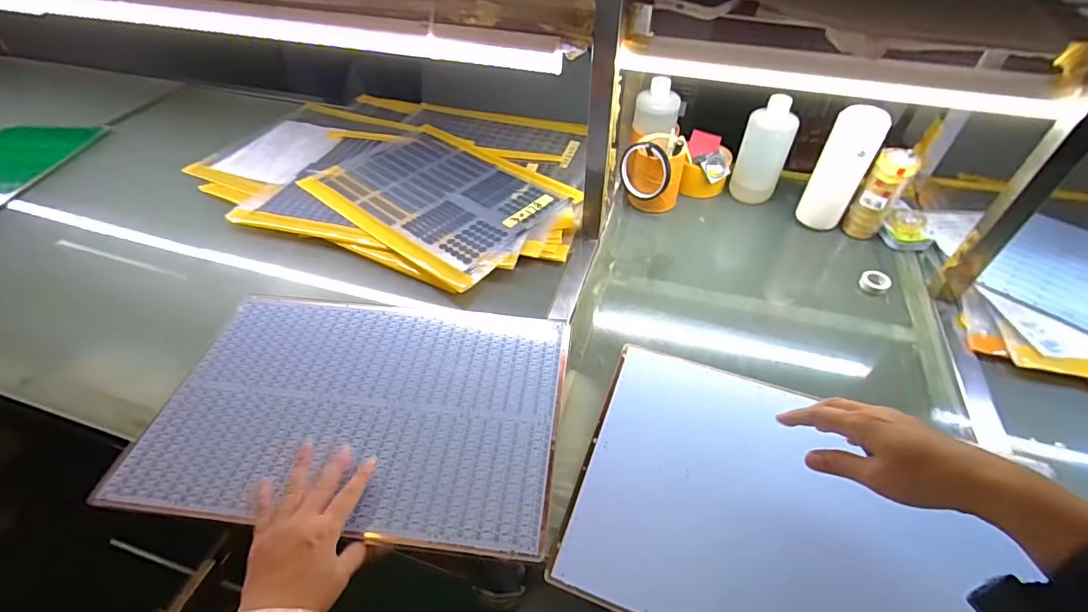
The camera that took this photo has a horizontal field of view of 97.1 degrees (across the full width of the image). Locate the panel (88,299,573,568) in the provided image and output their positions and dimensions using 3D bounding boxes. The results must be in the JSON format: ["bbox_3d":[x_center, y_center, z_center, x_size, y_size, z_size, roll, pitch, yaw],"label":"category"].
[{"bbox_3d":[-0.206,0.110,0.560,0.445,0.007,0.289,5,47,4],"label":"panel"}]

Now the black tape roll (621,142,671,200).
[{"bbox_3d":[0.159,-0.217,0.769,0.024,0.088,0.092,-35,56,-28],"label":"black tape roll"}]

